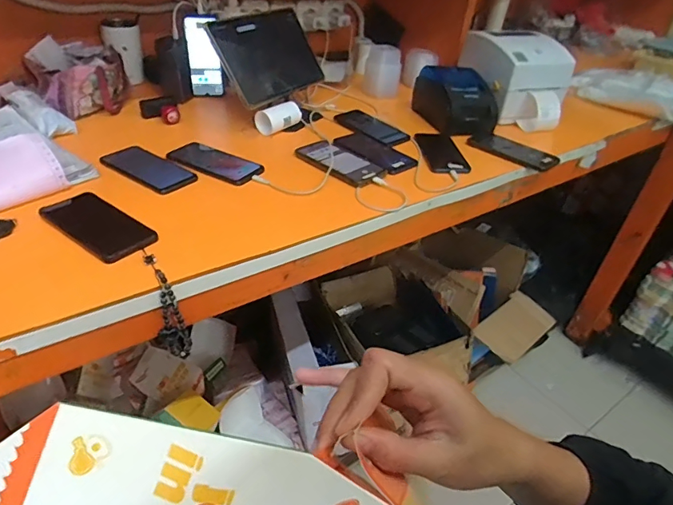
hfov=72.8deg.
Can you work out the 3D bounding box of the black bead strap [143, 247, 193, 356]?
[{"bbox_3d":[-0.215,0.068,0.569,0.033,0.132,0.062,-21,19,-30],"label":"black bead strap"}]

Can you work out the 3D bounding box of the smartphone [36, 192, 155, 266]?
[{"bbox_3d":[-0.327,-0.037,0.625,0.176,0.014,0.080,25,42,25],"label":"smartphone"}]

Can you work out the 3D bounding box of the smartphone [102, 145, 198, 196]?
[{"bbox_3d":[-0.317,-0.143,0.761,0.181,0.004,0.083,26,42,25],"label":"smartphone"}]

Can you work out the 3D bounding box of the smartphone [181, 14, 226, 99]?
[{"bbox_3d":[-0.301,-0.443,1.036,0.071,0.168,0.016,-5,23,-5],"label":"smartphone"}]

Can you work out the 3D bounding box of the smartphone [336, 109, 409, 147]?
[{"bbox_3d":[0.072,-0.267,0.962,0.080,0.011,0.170,-25,46,-33],"label":"smartphone"}]

